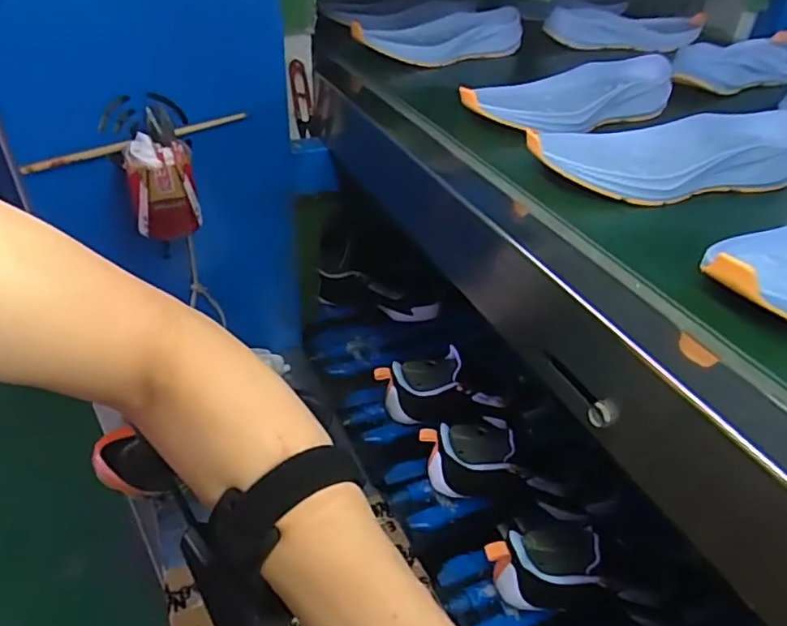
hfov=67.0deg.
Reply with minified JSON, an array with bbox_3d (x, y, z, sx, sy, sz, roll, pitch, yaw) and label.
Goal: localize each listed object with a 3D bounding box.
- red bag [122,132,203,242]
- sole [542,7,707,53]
[{"bbox_3d":[-0.239,-0.128,0.616,0.061,0.097,0.046,-14,44,-22],"label":"red bag"},{"bbox_3d":[0.347,-0.413,0.871,0.245,0.046,0.068,-3,41,-10],"label":"sole"}]

